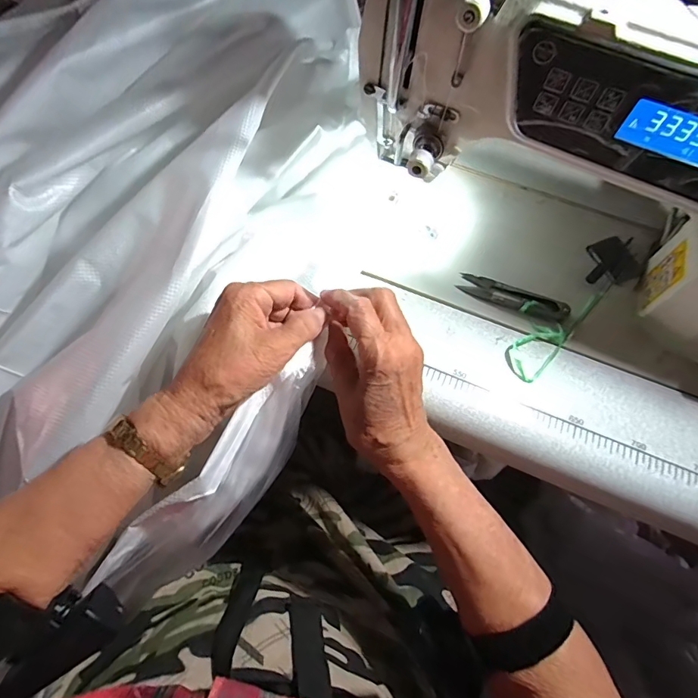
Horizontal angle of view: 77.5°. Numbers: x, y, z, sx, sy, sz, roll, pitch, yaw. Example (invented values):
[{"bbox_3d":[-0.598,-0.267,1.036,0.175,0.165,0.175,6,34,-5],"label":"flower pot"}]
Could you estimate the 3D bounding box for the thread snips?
[{"bbox_3d":[0.152,-0.048,0.401,0.098,0.010,0.025,22,64,7],"label":"thread snips"}]

